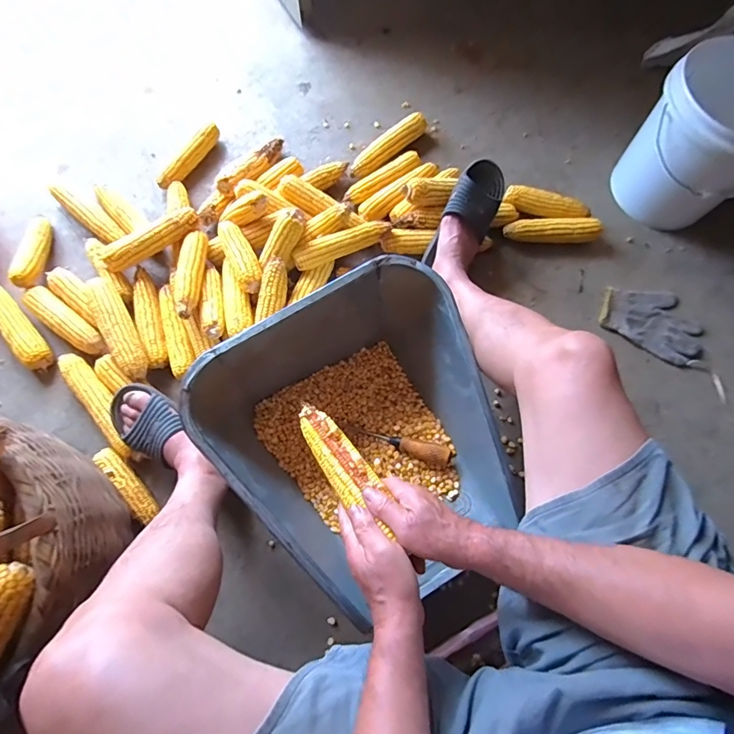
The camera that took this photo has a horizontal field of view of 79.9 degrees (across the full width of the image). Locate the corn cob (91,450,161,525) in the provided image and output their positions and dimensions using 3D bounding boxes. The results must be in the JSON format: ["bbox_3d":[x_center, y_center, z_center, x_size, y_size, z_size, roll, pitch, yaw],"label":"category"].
[{"bbox_3d":[-0.434,0.214,0.795,0.035,0.040,0.168,-40,76,-13],"label":"corn cob"}]

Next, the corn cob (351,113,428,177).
[{"bbox_3d":[0.051,-0.531,1.059,0.235,0.057,0.058,-40,75,-16],"label":"corn cob"}]

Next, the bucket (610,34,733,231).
[{"bbox_3d":[0.729,-0.479,0.960,0.277,0.285,0.268,-42,76,-13],"label":"bucket"}]

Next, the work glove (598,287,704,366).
[{"bbox_3d":[0.625,-0.108,0.953,0.214,0.020,0.154,31,73,9],"label":"work glove"}]

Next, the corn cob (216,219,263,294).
[{"bbox_3d":[-0.253,-0.224,0.869,0.053,0.043,0.170,-24,73,-9],"label":"corn cob"}]

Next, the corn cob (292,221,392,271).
[{"bbox_3d":[-0.047,-0.257,0.897,0.220,0.045,0.050,-23,73,-8],"label":"corn cob"}]

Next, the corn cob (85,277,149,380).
[{"bbox_3d":[-0.488,-0.080,0.855,0.062,0.046,0.248,-32,74,-11],"label":"corn cob"}]

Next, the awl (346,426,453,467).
[{"bbox_3d":[0.056,0.134,0.781,0.188,0.031,0.033,15,67,19],"label":"awl"}]

